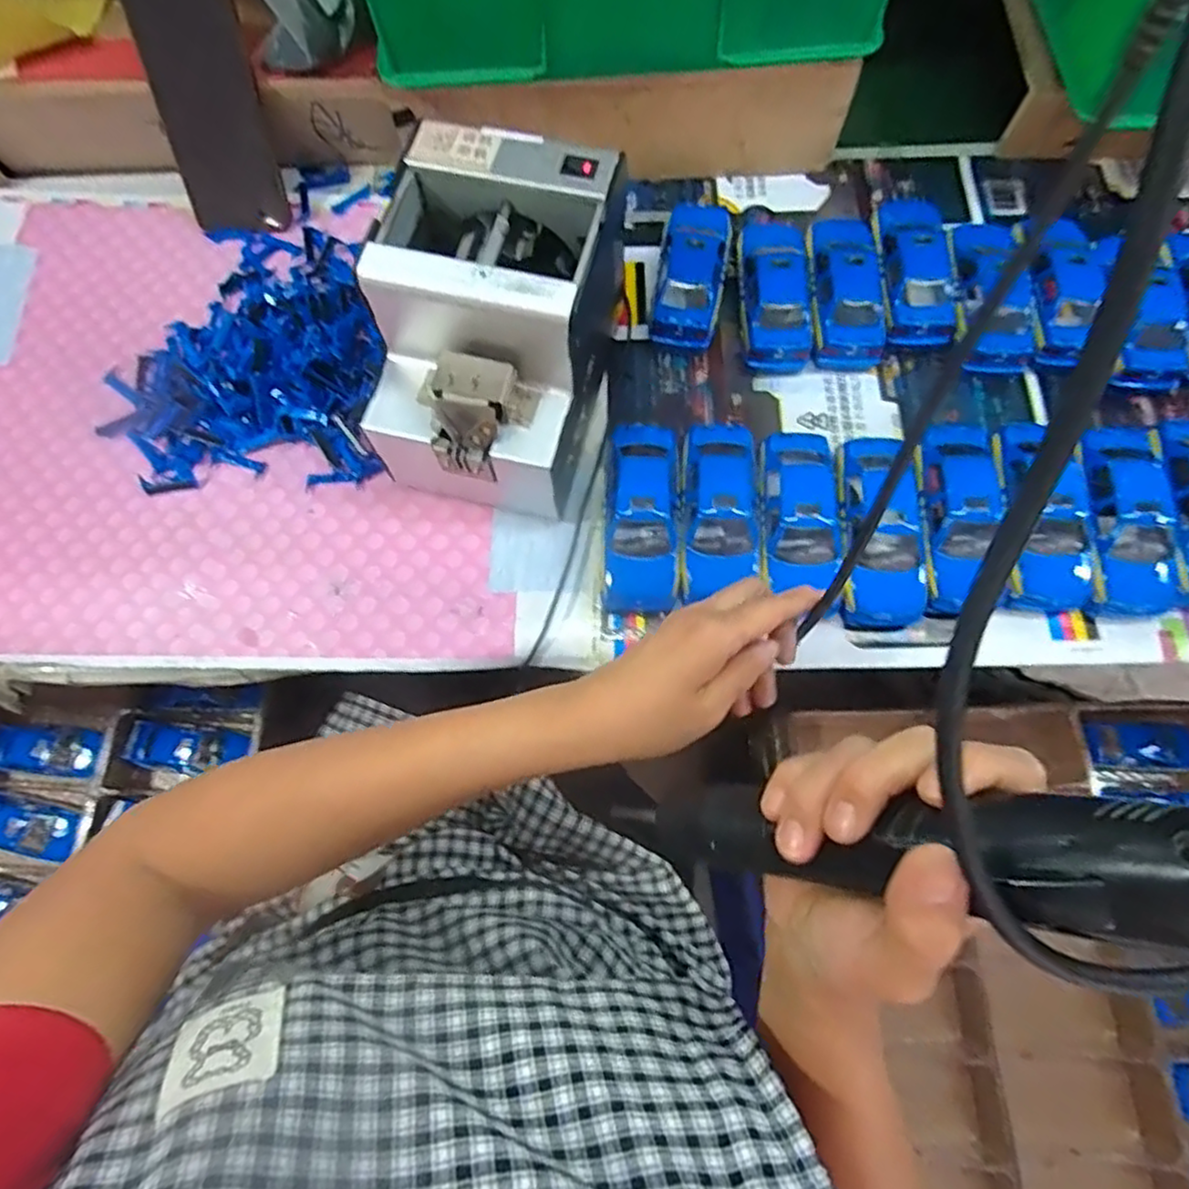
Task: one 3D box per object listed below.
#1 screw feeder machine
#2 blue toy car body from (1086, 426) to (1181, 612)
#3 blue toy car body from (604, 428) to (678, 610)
[{"bbox_3d":[-0.060,-0.162,0.432,0.142,0.151,0.172,13,72,2],"label":"screw feeder machine"},{"bbox_3d":[0.350,-0.053,0.441,0.054,0.034,0.122,0,72,-2],"label":"blue toy car body"},{"bbox_3d":[0.034,-0.053,0.453,0.047,0.031,0.127,5,72,0],"label":"blue toy car body"}]

